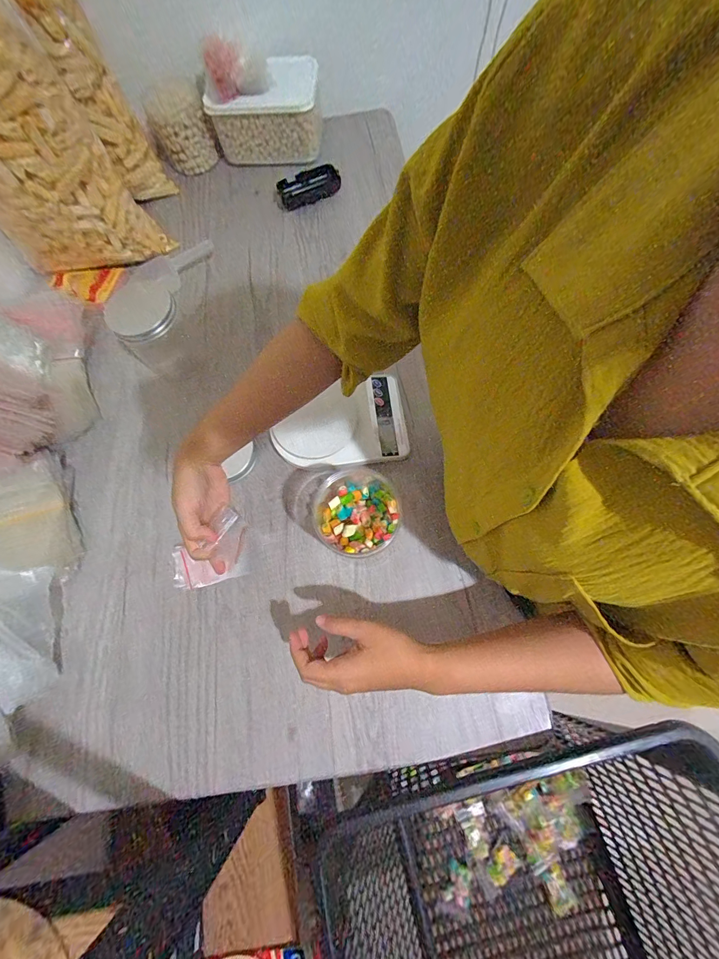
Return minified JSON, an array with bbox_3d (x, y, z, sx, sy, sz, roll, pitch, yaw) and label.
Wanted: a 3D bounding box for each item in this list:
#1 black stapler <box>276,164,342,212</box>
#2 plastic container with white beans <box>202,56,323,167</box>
[{"bbox_3d":[-0.088,-0.520,0.637,0.113,0.019,0.054,-24,73,-4],"label":"black stapler"},{"bbox_3d":[-0.159,-0.638,0.635,0.183,0.099,0.094,0,73,4],"label":"plastic container with white beans"}]

